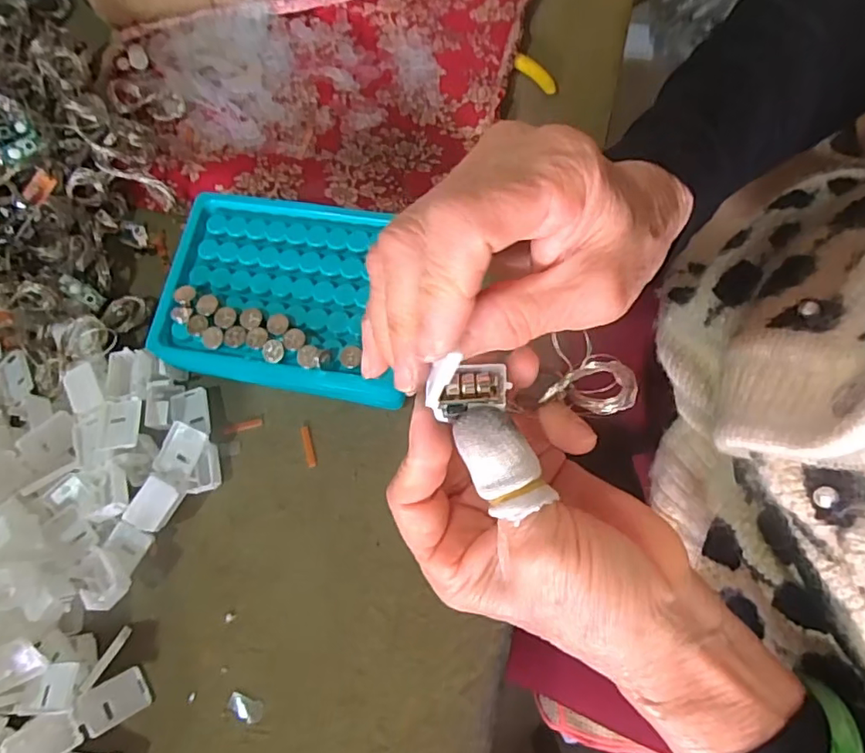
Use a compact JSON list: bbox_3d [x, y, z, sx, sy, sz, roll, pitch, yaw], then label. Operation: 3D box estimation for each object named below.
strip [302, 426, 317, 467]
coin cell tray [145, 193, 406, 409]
[{"bbox_3d":[-0.066,0.037,0.297,0.004,0.004,0.023,-17,72,-2],"label":"strip"},{"bbox_3d":[-0.078,-0.043,0.301,0.126,0.034,0.099,8,73,6],"label":"coin cell tray"}]

